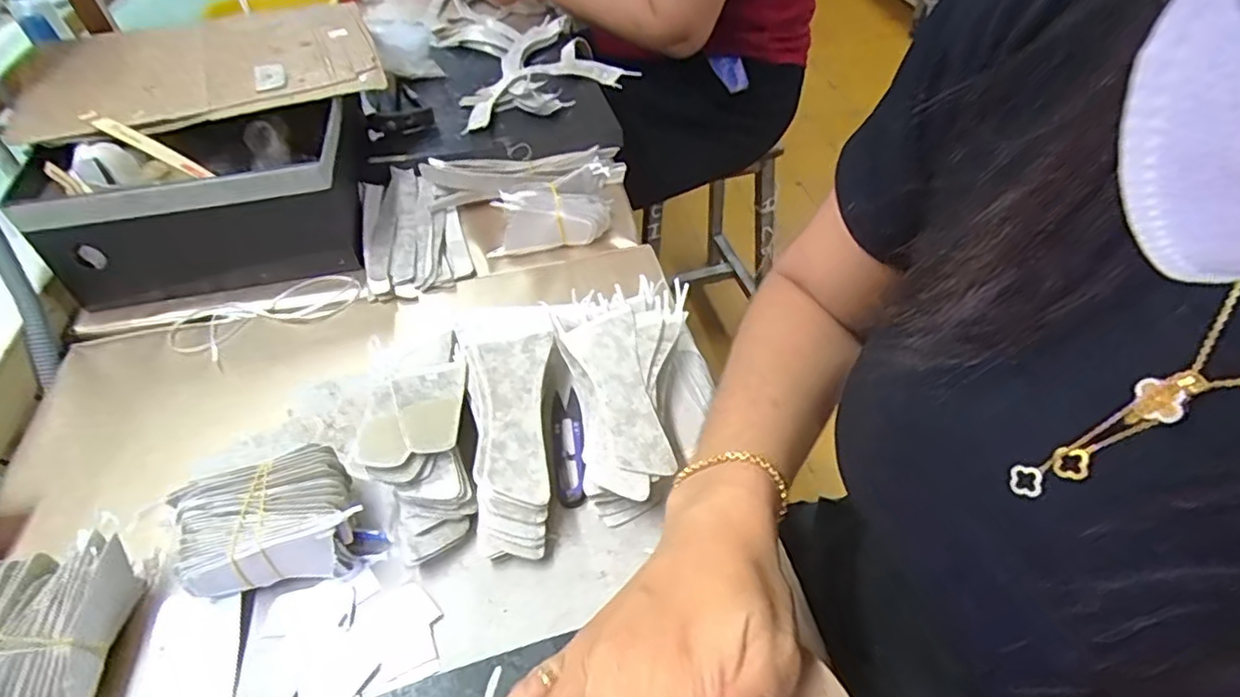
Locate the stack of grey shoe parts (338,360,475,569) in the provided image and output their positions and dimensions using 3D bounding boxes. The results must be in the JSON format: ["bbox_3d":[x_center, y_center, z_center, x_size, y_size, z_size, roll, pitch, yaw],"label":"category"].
[{"bbox_3d":[-0.140,0.068,0.433,0.073,0.057,0.148,-10,48,-7],"label":"stack of grey shoe parts"}]

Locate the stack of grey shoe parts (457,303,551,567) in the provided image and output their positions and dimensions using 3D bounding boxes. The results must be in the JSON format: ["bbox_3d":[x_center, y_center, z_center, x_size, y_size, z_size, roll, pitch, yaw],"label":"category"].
[{"bbox_3d":[-0.073,0.058,0.449,0.068,0.044,0.179,-10,48,-8],"label":"stack of grey shoe parts"}]

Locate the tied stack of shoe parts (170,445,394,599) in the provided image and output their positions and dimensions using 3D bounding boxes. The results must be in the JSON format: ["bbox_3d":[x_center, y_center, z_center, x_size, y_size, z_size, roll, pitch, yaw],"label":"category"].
[{"bbox_3d":[-0.216,0.111,0.397,0.105,0.057,0.076,-21,50,-16],"label":"tied stack of shoe parts"}]

